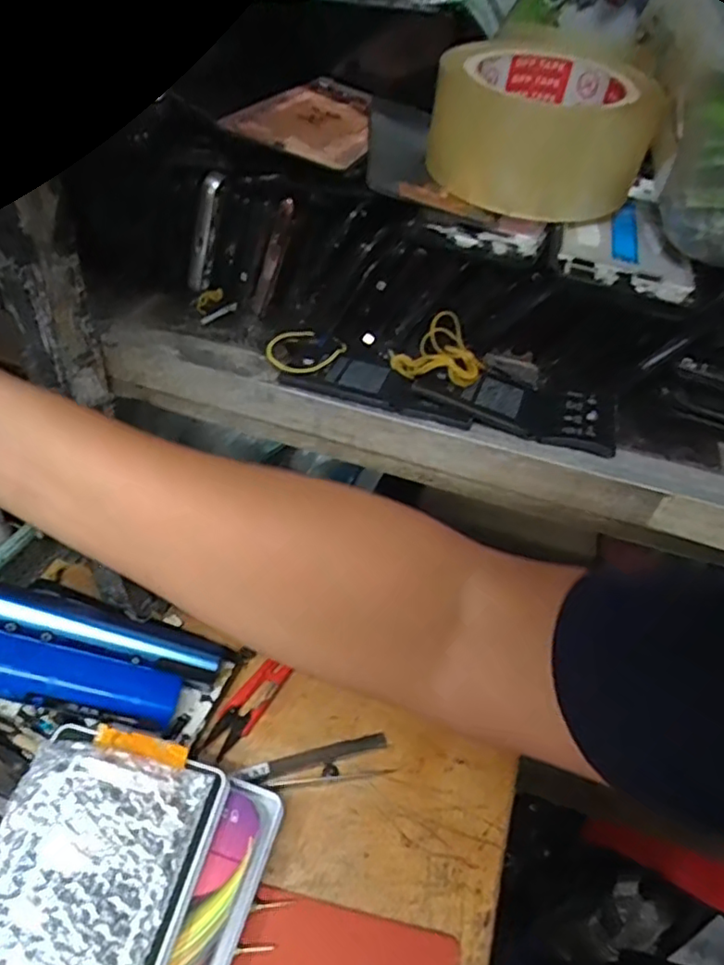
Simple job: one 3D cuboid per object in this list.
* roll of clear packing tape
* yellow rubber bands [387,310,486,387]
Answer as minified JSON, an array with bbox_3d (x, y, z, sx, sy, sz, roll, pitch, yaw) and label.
[{"bbox_3d":[0.094,-0.180,0.315,0.099,0.063,0.093,4,42,-4],"label":"roll of clear packing tape"},{"bbox_3d":[0.040,-0.069,0.326,0.050,0.029,0.043,11,43,4],"label":"yellow rubber bands"}]

